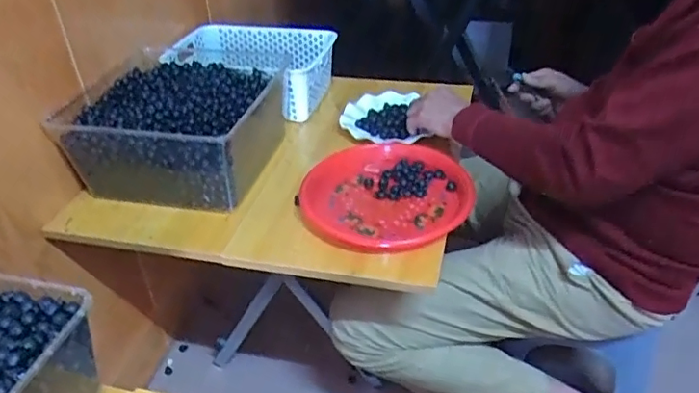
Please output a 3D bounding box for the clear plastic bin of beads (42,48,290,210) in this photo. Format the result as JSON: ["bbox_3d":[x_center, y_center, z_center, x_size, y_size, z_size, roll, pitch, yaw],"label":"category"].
[{"bbox_3d":[-0.292,-0.117,0.957,0.318,0.132,0.308,5,37,9],"label":"clear plastic bin of beads"}]

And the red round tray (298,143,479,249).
[{"bbox_3d":[0.059,-0.004,0.871,0.243,0.040,0.250,-1,36,1],"label":"red round tray"}]

